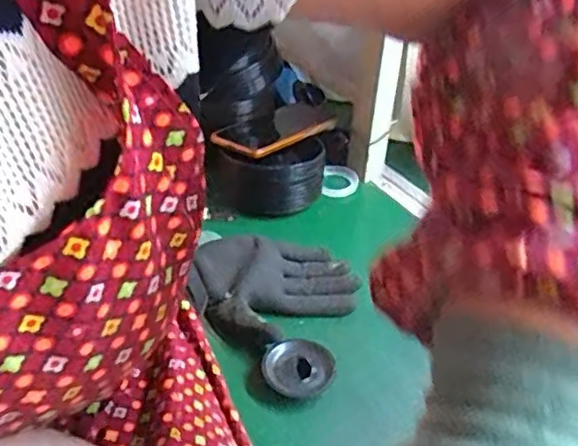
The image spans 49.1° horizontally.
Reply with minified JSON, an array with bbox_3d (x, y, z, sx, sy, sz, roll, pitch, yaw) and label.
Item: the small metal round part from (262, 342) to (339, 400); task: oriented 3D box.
[{"bbox_3d":[0.010,0.122,0.534,0.058,0.016,0.051,-17,41,-33],"label":"small metal round part"}]

